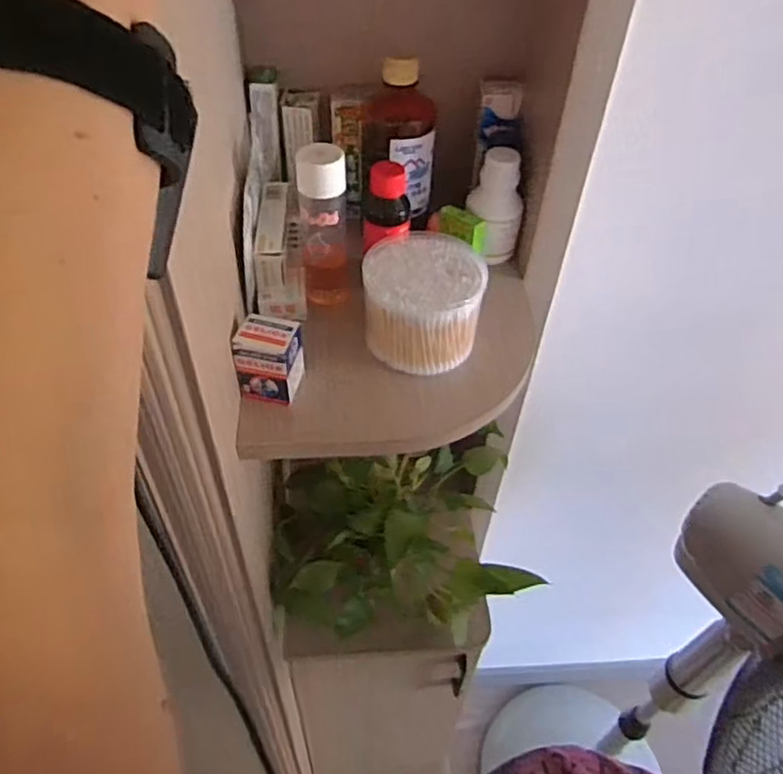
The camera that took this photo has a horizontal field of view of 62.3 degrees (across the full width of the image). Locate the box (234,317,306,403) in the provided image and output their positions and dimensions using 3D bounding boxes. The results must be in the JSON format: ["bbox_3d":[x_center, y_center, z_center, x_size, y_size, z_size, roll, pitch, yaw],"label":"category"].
[{"bbox_3d":[-0.096,-0.020,0.513,0.041,0.062,0.042,10,47,7],"label":"box"}]

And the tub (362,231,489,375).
[{"bbox_3d":[0.027,-0.072,0.560,0.097,0.077,0.106,1,47,-1],"label":"tub"}]

